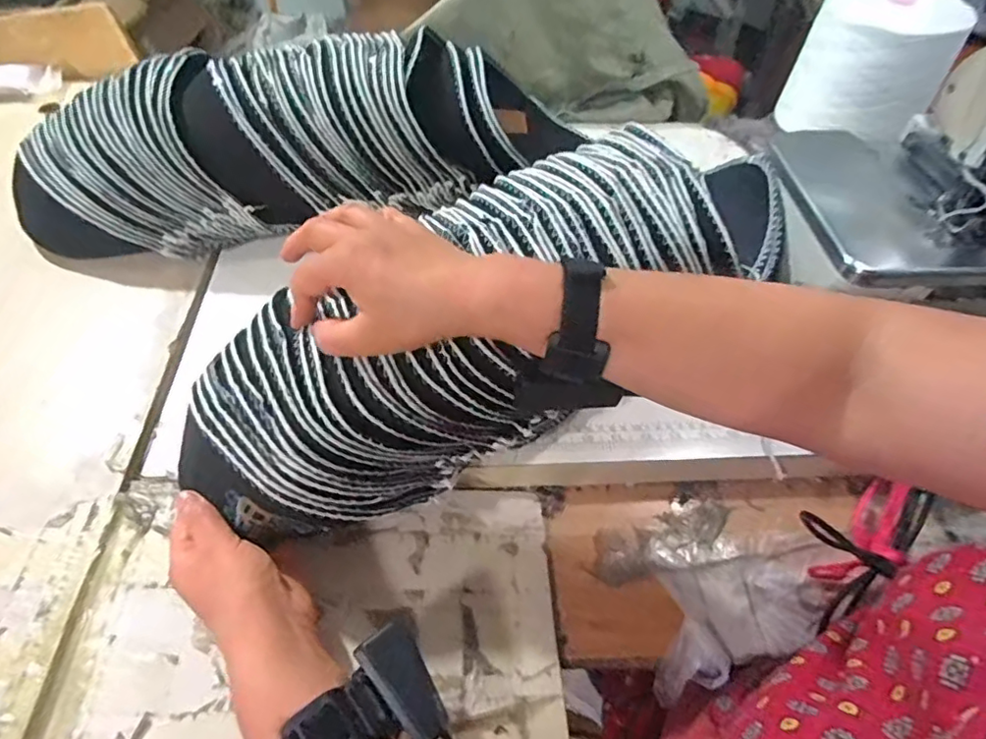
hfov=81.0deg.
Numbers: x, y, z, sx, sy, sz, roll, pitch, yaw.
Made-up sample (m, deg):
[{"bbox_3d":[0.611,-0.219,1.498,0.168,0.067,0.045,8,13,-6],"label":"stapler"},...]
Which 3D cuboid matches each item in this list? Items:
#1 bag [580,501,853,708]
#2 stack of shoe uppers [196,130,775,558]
[{"bbox_3d":[0.185,0.165,0.462,0.182,0.025,0.129,-14,53,-12],"label":"bag"},{"bbox_3d":[0.007,-0.041,0.443,0.469,0.109,0.178,-37,60,-13],"label":"stack of shoe uppers"}]

